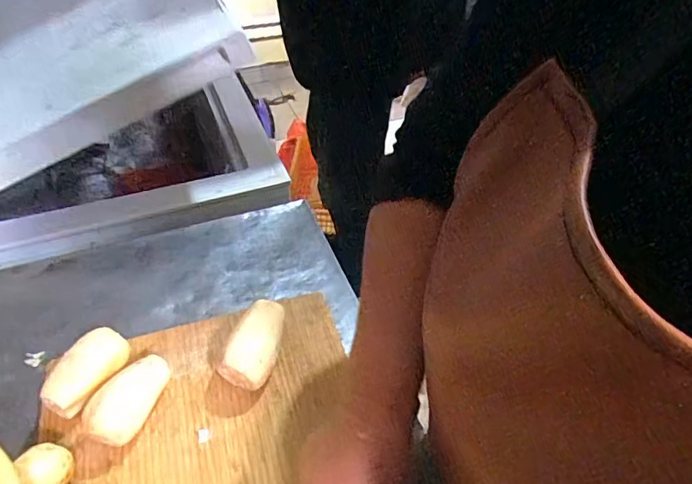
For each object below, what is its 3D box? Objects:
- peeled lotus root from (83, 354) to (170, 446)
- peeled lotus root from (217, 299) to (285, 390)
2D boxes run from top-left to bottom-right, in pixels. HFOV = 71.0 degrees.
[{"bbox_3d":[-0.198,0.149,0.458,0.043,0.051,0.086,24,51,22],"label":"peeled lotus root"},{"bbox_3d":[-0.089,0.106,0.499,0.045,0.049,0.089,16,47,13],"label":"peeled lotus root"}]

